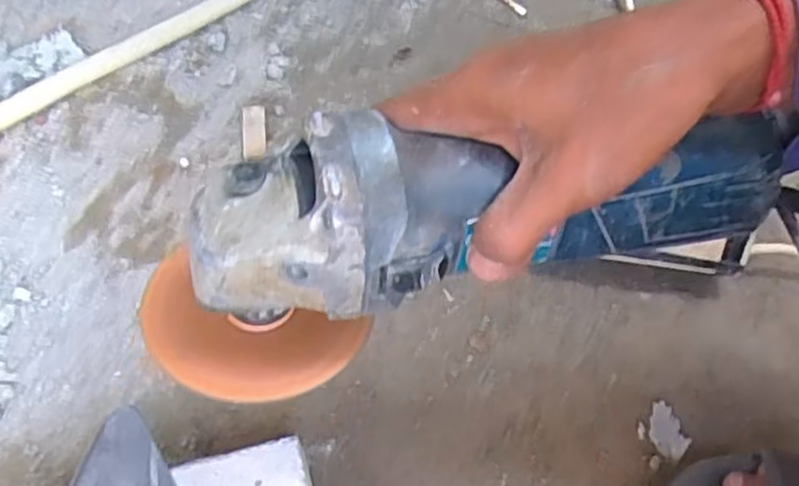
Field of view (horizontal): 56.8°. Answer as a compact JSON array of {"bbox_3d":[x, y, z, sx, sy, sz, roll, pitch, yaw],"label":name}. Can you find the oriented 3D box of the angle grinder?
[{"bbox_3d":[0.025,-0.008,0.305,0.273,0.080,0.077,-12,58,-4],"label":"angle grinder"}]

